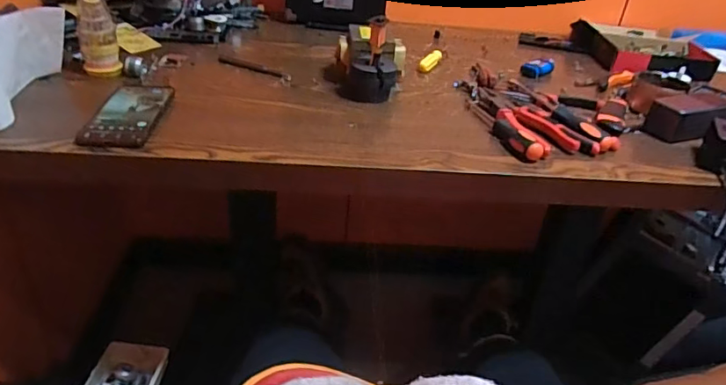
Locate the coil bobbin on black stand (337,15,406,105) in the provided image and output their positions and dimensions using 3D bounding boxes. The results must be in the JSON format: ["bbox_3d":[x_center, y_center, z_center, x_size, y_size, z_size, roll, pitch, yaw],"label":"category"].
[{"bbox_3d":[0.011,-0.204,0.768,0.098,0.112,0.101,11,32,7],"label":"coil bobbin on black stand"}]

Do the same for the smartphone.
[{"bbox_3d":[-0.285,-0.099,0.635,0.074,0.012,0.158,3,32,-6],"label":"smartphone"}]

